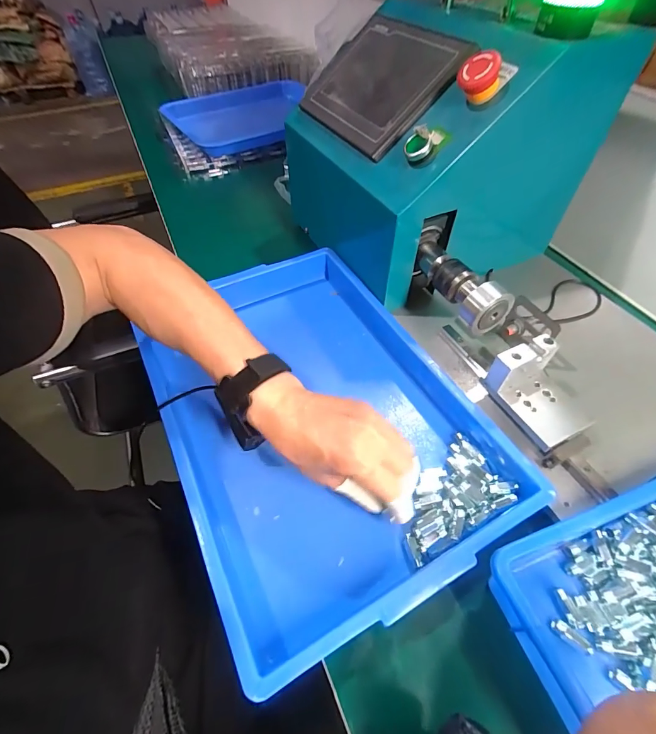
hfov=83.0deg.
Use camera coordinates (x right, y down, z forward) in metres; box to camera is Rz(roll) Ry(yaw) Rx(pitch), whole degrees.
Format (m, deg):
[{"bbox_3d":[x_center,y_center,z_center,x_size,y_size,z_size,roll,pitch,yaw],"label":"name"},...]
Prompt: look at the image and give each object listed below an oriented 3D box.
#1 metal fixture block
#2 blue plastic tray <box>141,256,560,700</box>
[{"bbox_3d":[0.209,0.026,0.360,0.072,0.061,0.090,-22,55,-15],"label":"metal fixture block"},{"bbox_3d":[-0.025,0.035,0.415,0.291,0.060,0.426,-24,56,-15],"label":"blue plastic tray"}]

